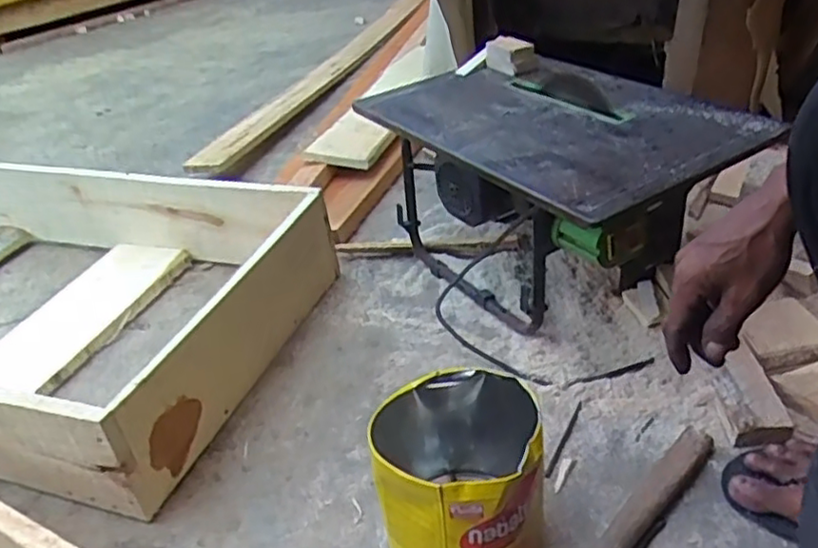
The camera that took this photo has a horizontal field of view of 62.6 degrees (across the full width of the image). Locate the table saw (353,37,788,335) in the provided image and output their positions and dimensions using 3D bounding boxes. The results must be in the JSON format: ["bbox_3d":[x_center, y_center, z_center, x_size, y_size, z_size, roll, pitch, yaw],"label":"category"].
[{"bbox_3d":[0.180,-0.110,0.957,0.342,0.276,0.492,-25,38,-27],"label":"table saw"}]

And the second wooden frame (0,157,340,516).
[{"bbox_3d":[-0.815,0.003,1.076,1.375,0.176,0.500,7,37,17],"label":"second wooden frame"}]

